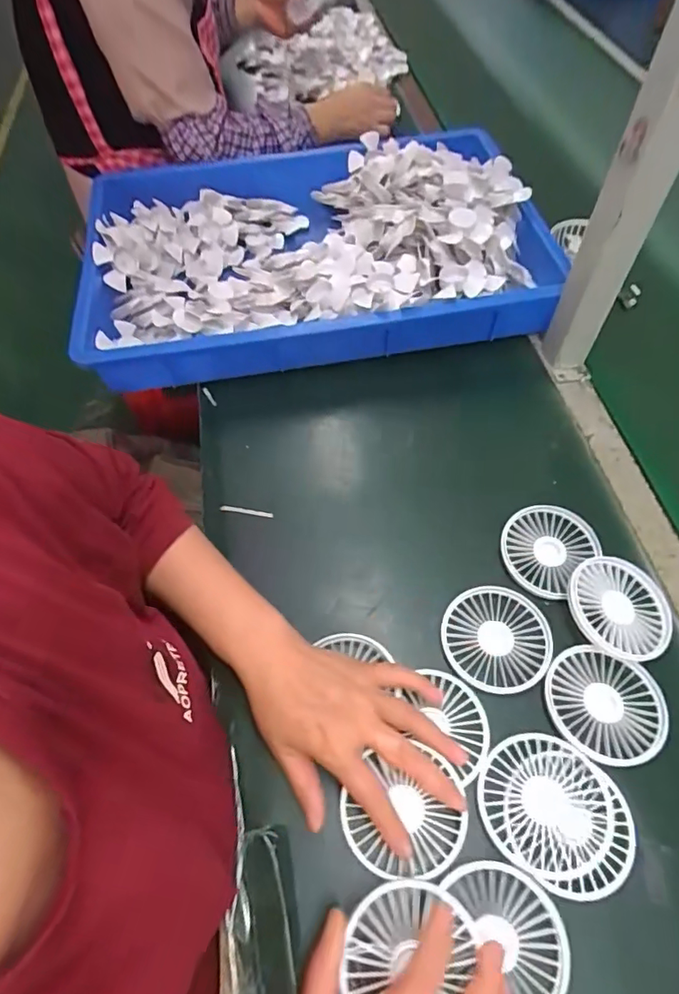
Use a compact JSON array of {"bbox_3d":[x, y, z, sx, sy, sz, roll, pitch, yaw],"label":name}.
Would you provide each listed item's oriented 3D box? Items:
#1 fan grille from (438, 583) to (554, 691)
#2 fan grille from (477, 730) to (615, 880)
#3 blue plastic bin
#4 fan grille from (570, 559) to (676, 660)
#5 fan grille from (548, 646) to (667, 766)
[{"bbox_3d":[0.133,0.119,0.443,0.086,0.010,0.089,9,59,8],"label":"fan grille"},{"bbox_3d":[0.146,0.217,0.371,0.084,0.016,0.086,-1,59,2],"label":"fan grille"},{"bbox_3d":[-0.030,-0.333,0.676,0.562,0.091,0.383,-8,59,-2],"label":"blue plastic bin"},{"bbox_3d":[0.239,0.095,0.442,0.083,0.020,0.085,-1,59,2],"label":"fan grille"},{"bbox_3d":[0.208,0.162,0.408,0.087,0.011,0.084,13,60,10],"label":"fan grille"}]

